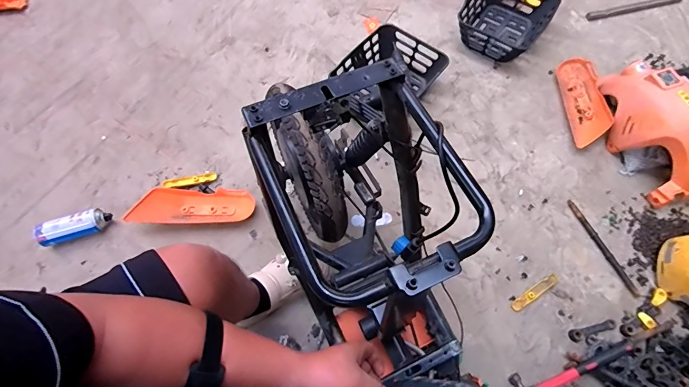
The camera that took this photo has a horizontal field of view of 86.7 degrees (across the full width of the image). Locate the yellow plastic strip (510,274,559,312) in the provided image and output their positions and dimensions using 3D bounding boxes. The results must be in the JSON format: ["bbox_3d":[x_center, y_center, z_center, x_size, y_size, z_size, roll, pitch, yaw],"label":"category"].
[{"bbox_3d":[0.522,0.272,0.998,0.159,0.016,0.031,-30,69,-12],"label":"yellow plastic strip"}]

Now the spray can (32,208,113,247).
[{"bbox_3d":[-0.764,0.096,1.039,0.185,0.066,0.064,-21,68,-8],"label":"spray can"}]

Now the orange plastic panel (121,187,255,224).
[{"bbox_3d":[-0.443,0.034,1.082,0.349,0.057,0.114,-4,66,-1],"label":"orange plastic panel"}]

